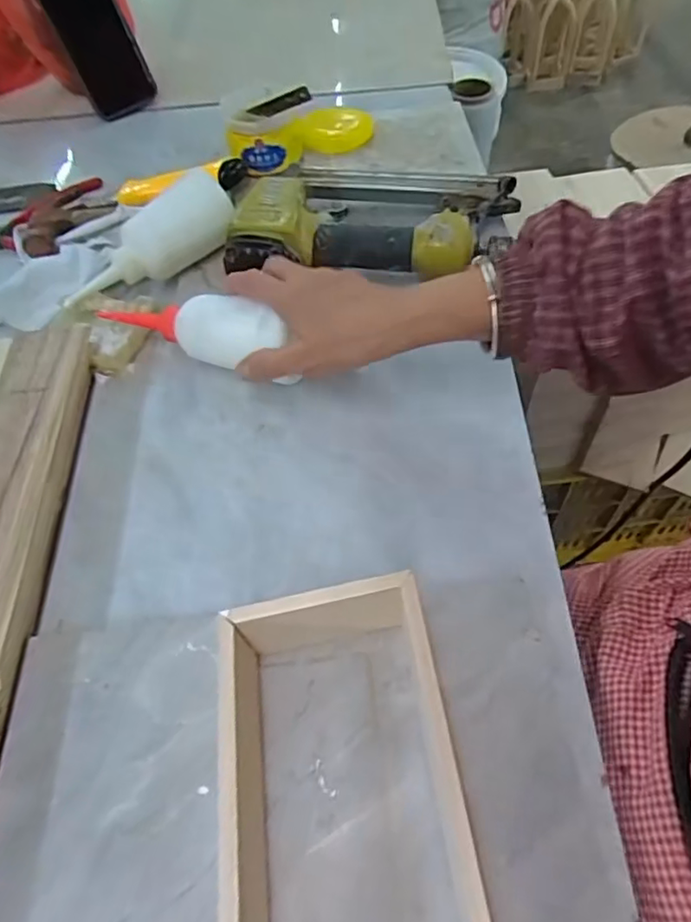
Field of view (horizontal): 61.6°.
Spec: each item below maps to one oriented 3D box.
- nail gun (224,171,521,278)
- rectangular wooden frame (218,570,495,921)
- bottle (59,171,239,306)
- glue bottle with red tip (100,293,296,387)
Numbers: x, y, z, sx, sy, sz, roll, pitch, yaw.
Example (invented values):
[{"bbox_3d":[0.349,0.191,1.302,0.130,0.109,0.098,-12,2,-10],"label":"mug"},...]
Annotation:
[{"bbox_3d":[0.029,-0.204,0.497,0.228,0.067,0.146,4,57,7],"label":"nail gun"},{"bbox_3d":[0.007,0.194,0.236,0.105,0.063,0.281,-10,55,-1],"label":"rectangular wooden frame"},{"bbox_3d":[-0.168,-0.183,0.500,0.162,0.057,0.047,-37,60,-1],"label":"bottle"},{"bbox_3d":[-0.110,-0.098,0.444,0.183,0.038,0.044,15,58,31],"label":"glue bottle with red tip"}]

